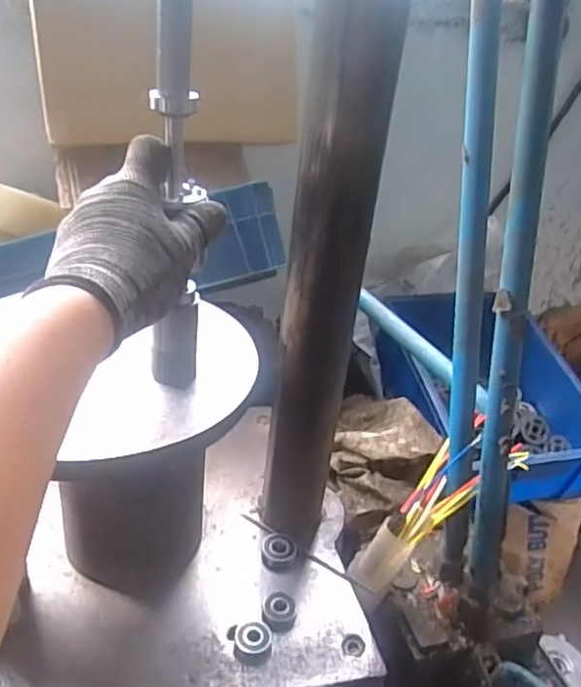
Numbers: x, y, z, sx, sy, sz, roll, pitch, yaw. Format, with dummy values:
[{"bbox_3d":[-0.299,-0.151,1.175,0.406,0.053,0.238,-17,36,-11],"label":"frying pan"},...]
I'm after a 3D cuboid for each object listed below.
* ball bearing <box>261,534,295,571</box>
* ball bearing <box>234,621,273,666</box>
[{"bbox_3d":[-0.011,0.203,0.618,0.033,0.017,0.030,0,31,-11],"label":"ball bearing"},{"bbox_3d":[-0.031,0.253,0.531,0.031,0.015,0.029,6,30,-1],"label":"ball bearing"}]

